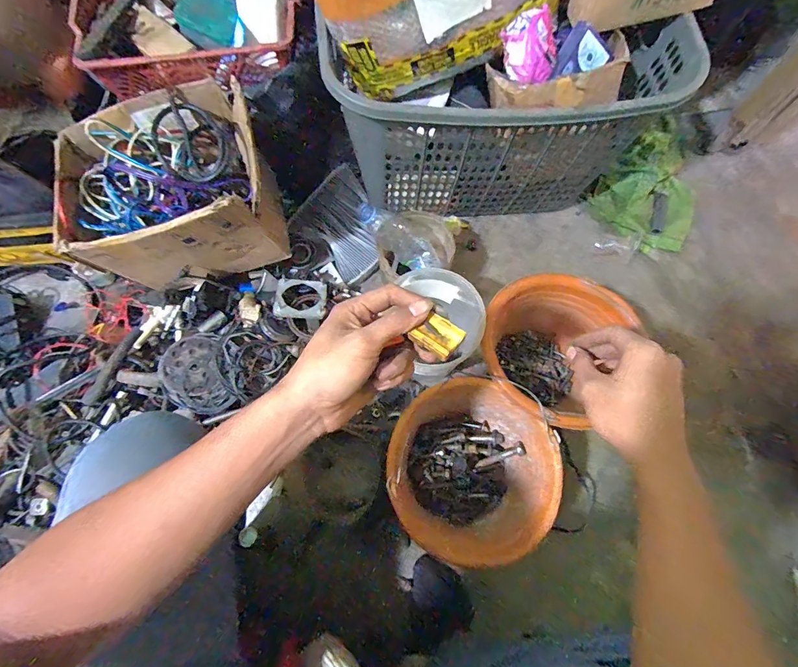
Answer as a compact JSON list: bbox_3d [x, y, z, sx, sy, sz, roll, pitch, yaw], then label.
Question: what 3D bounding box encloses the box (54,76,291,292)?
[{"bbox_3d":[-0.373,-0.231,0.654,0.292,0.193,0.237,-15,73,-5],"label":"box"}]

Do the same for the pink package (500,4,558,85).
[{"bbox_3d":[0.195,-0.426,0.570,0.050,0.097,0.090,-33,76,-10],"label":"pink package"}]

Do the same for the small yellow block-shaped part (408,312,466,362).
[{"bbox_3d":[0.031,0.005,0.303,0.032,0.013,0.032,30,59,22],"label":"small yellow block-shaped part"}]

